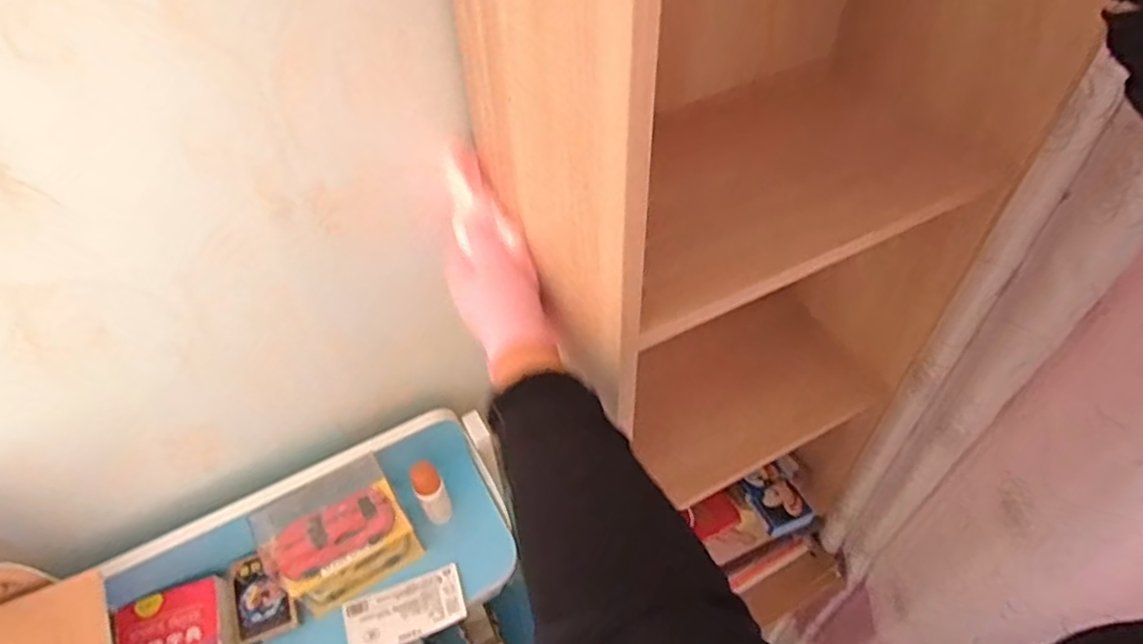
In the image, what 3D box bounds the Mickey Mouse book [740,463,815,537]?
[{"bbox_3d":[0.297,0.256,0.949,0.067,0.023,0.092,-23,52,-17],"label":"Mickey Mouse book"}]

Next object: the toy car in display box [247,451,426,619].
[{"bbox_3d":[-0.241,0.224,0.686,0.135,0.145,0.066,-26,53,-19],"label":"toy car in display box"}]

